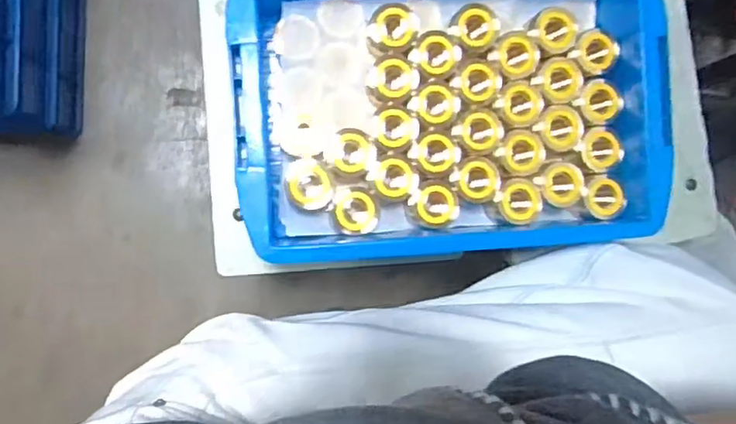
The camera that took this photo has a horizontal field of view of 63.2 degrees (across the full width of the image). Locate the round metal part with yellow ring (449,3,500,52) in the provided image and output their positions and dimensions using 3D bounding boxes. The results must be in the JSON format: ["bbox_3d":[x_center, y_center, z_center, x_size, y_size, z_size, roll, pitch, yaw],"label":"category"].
[{"bbox_3d":[0.093,-0.161,0.517,0.039,0.025,0.033,31,87,-5],"label":"round metal part with yellow ring"}]

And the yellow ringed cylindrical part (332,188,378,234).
[{"bbox_3d":[-0.011,-0.001,0.508,0.036,0.036,0.037,-2,90,-6],"label":"yellow ringed cylindrical part"}]

